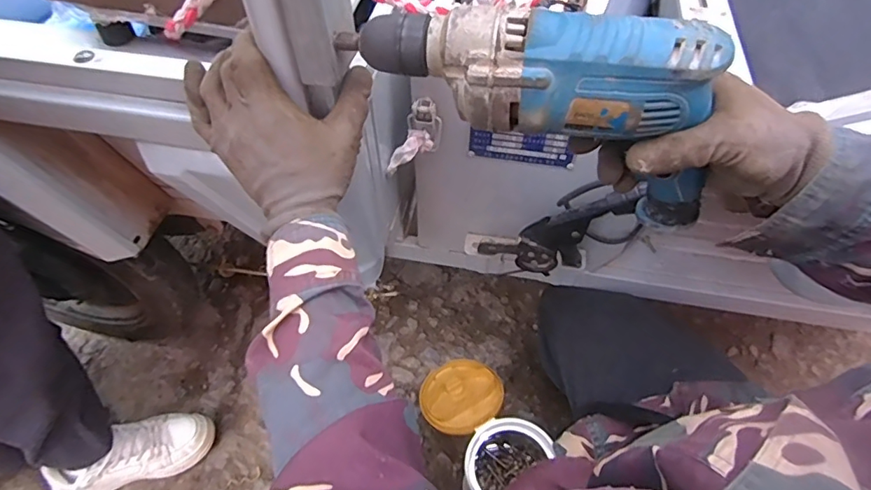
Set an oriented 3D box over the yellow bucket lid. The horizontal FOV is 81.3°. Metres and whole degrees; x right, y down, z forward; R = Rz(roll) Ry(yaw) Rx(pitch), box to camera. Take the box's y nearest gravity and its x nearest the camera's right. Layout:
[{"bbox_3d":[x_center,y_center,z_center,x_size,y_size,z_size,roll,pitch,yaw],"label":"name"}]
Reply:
[{"bbox_3d":[0.039,0.227,0.770,0.125,0.008,0.127,-8,34,5],"label":"yellow bucket lid"}]

